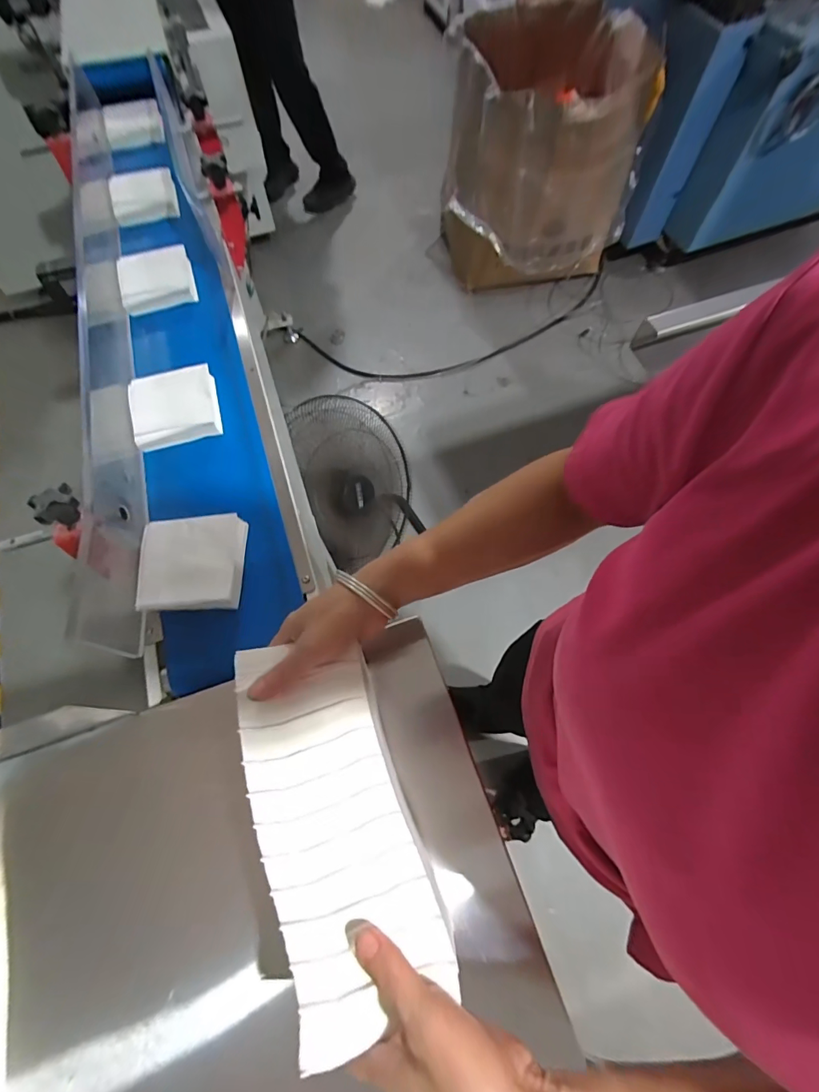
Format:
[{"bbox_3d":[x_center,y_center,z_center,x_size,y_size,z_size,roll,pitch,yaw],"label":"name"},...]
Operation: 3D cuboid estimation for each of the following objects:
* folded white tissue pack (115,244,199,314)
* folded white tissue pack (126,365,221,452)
[{"bbox_3d":[-0.397,-0.419,0.692,0.109,0.033,0.099,-15,67,-6],"label":"folded white tissue pack"},{"bbox_3d":[-0.310,-0.186,0.587,0.108,0.030,0.097,-15,67,-6],"label":"folded white tissue pack"}]

